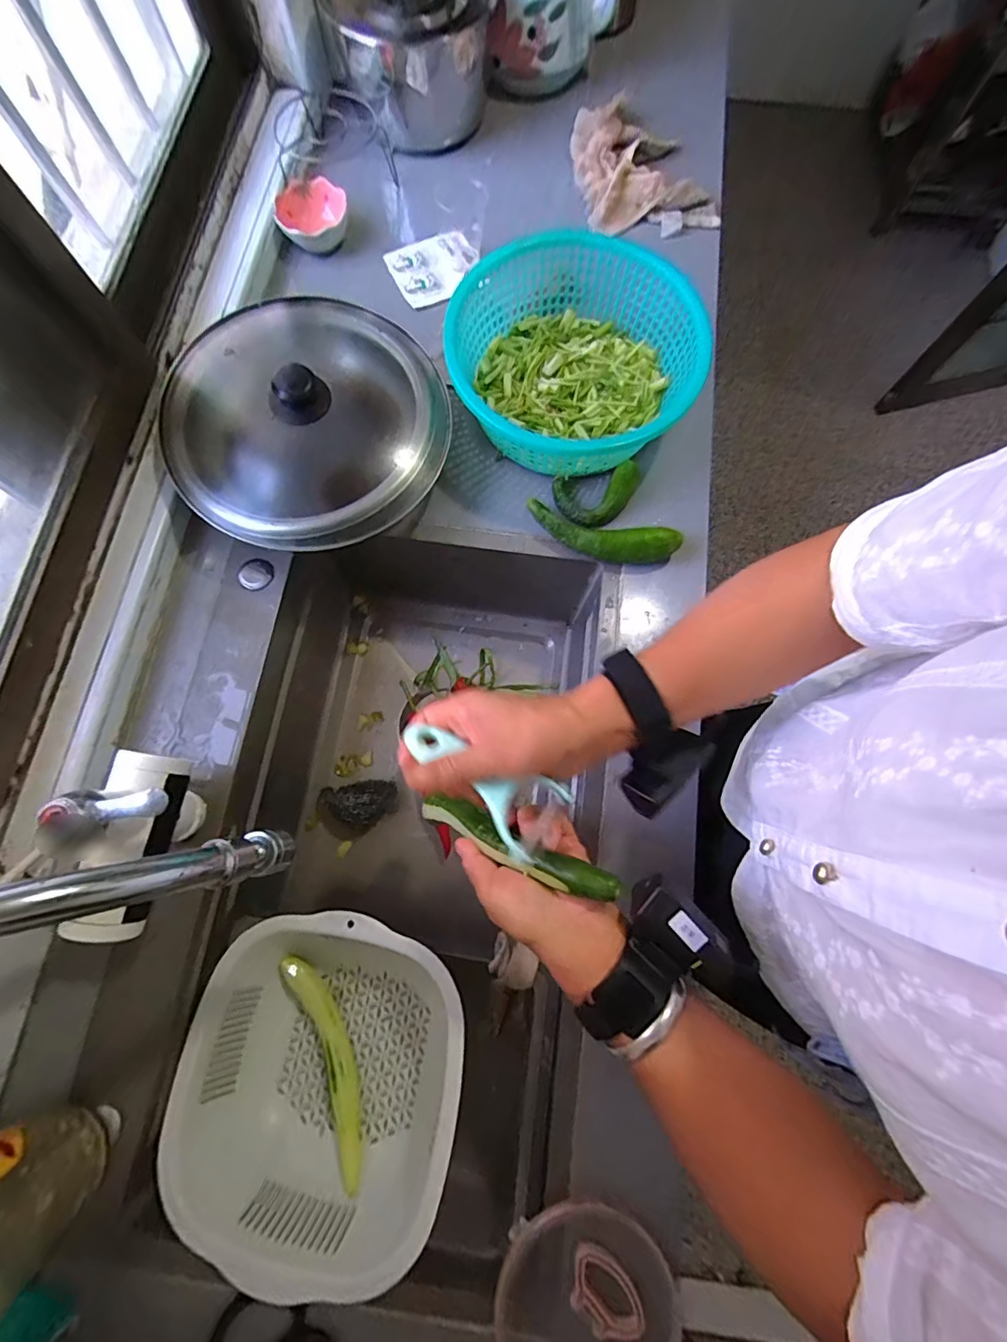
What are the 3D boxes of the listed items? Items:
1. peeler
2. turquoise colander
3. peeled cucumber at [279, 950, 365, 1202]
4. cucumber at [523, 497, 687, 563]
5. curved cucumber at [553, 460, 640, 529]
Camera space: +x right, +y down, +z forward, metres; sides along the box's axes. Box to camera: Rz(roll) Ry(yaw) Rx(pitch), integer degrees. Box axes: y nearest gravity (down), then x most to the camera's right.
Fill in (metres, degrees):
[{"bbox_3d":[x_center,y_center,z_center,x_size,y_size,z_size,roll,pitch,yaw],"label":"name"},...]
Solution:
[{"bbox_3d":[-0.018,0.075,0.360,0.126,0.026,0.057,32,77,19],"label":"peeler"},{"bbox_3d":[0.080,-0.344,0.579,0.260,0.096,0.266,16,76,4],"label":"turquoise colander"},{"bbox_3d":[-0.178,0.399,0.524,0.031,0.043,0.204,-28,64,-7],"label":"peeled cucumber"},{"bbox_3d":[0.107,-0.149,0.570,0.167,0.044,0.037,16,76,4],"label":"cucumber"},{"bbox_3d":[0.109,-0.201,0.583,0.099,0.032,0.058,-6,75,-2],"label":"curved cucumber"}]

